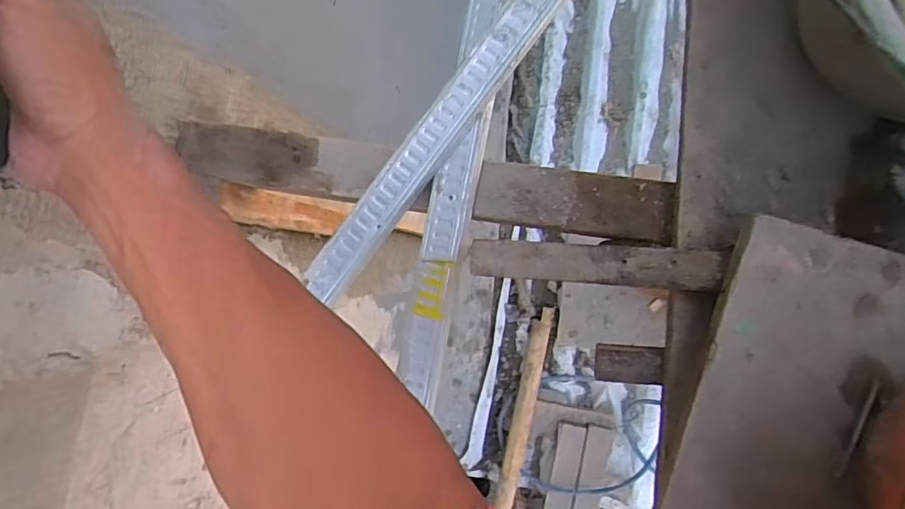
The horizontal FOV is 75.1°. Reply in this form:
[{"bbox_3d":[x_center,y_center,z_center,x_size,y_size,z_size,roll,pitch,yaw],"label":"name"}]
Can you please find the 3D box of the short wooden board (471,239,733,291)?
[{"bbox_3d":[0.113,0.007,0.464,0.194,0.017,0.030,3,90,6],"label":"short wooden board"}]

